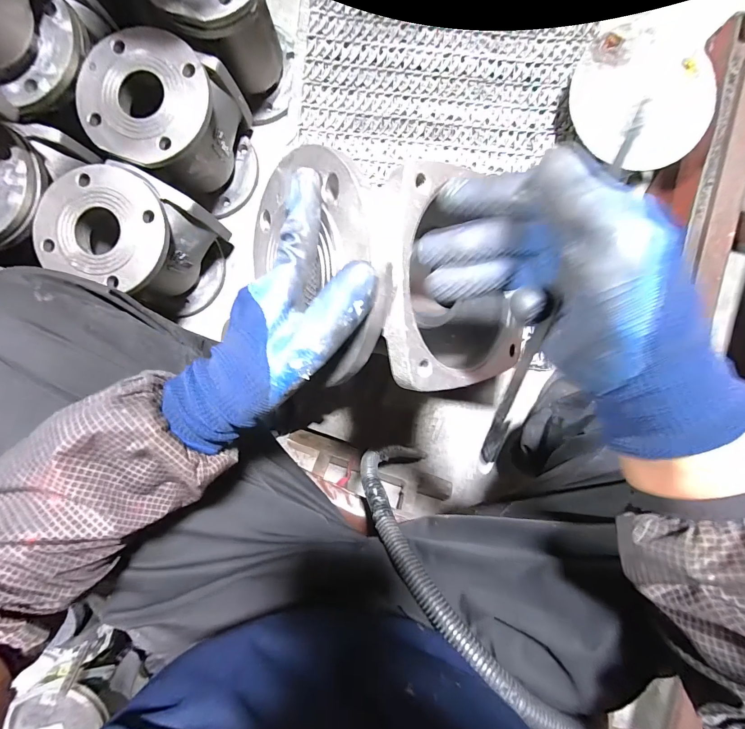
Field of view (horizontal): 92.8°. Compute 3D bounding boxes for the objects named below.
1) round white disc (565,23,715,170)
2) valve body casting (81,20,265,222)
[{"bbox_3d":[0.318,-0.318,0.421,0.147,0.022,0.160,-6,92,2],"label":"round white disc"},{"bbox_3d":[-0.308,-0.369,0.553,0.166,0.162,0.176,15,92,1],"label":"valve body casting"}]

